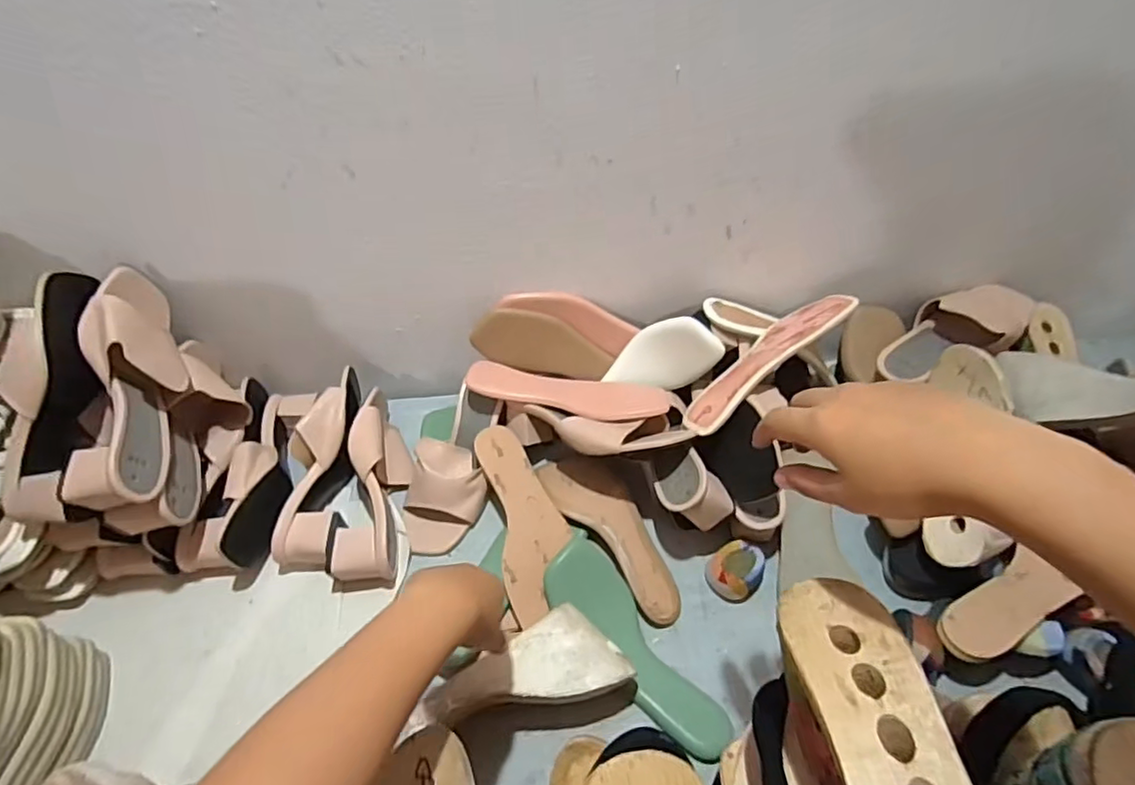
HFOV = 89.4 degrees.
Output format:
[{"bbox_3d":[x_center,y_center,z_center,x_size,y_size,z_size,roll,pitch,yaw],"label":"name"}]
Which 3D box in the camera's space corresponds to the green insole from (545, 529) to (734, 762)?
[{"bbox_3d":[0.059,0.249,0.572,0.084,0.042,0.241,-28,55,-20],"label":"green insole"}]

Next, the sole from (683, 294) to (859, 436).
[{"bbox_3d":[0.224,-0.038,0.644,0.237,0.023,0.075,-42,24,-8],"label":"sole"}]

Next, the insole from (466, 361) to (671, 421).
[{"bbox_3d":[0.000,0.000,0.698,0.239,0.034,0.075,5,51,6],"label":"insole"}]

